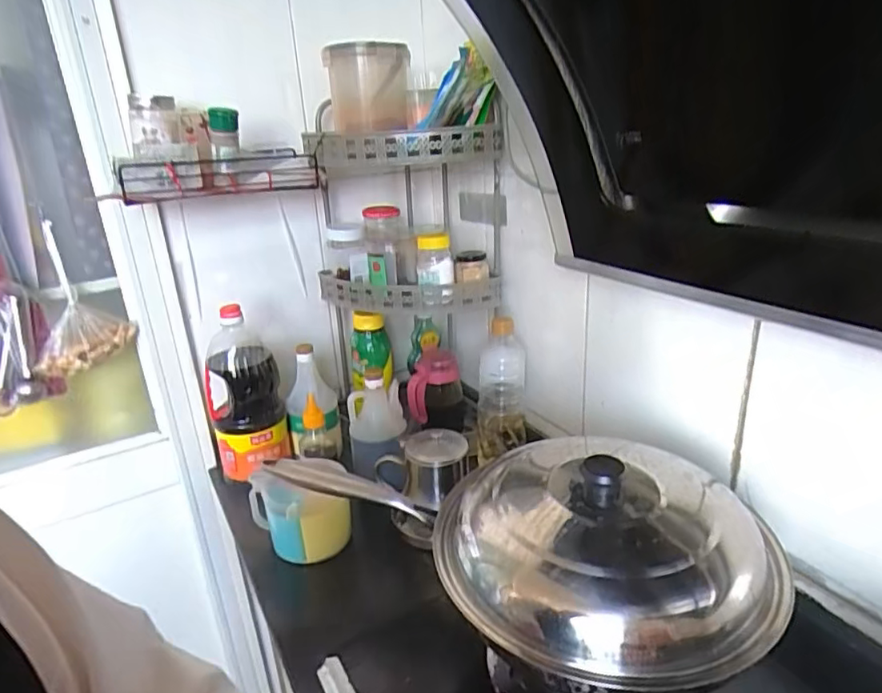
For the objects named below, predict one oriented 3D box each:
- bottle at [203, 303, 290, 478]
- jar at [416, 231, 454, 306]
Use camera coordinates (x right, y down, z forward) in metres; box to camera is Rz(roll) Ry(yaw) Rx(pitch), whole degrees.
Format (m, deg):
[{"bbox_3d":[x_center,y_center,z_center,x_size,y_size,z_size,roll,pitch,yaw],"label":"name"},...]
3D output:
[{"bbox_3d":[-0.314,0.070,0.907,0.112,0.248,0.112,-13,24,-23],"label":"bottle"},{"bbox_3d":[-0.009,-0.122,0.887,0.055,0.105,0.054,-3,22,1],"label":"jar"}]

